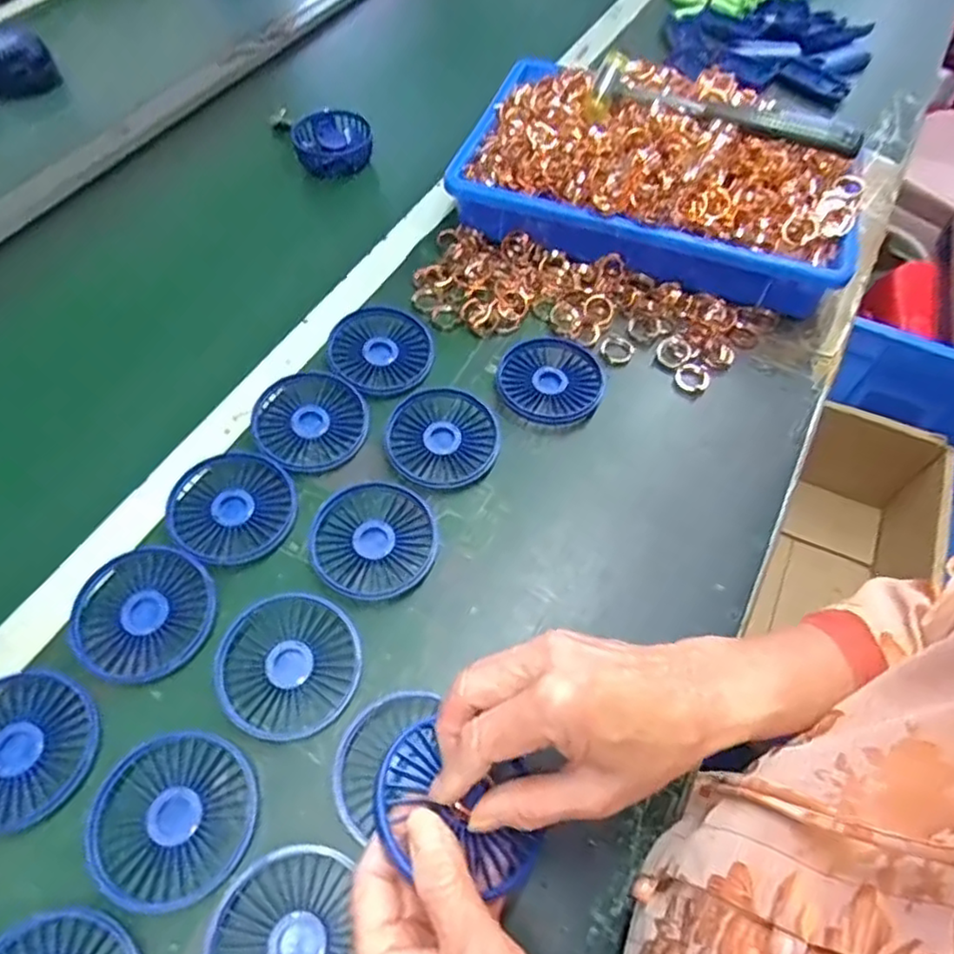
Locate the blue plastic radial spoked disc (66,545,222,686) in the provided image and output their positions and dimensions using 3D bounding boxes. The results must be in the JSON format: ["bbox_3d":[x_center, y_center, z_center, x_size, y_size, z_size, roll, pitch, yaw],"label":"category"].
[{"bbox_3d":[-0.219,0.090,0.431,0.084,0.018,0.084,0,57,0],"label":"blue plastic radial spoked disc"}]

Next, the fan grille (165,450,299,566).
[{"bbox_3d":[-0.176,0.023,0.477,0.085,0.020,0.085,0,57,0],"label":"fan grille"}]

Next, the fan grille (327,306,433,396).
[{"bbox_3d":[-0.081,-0.108,0.553,0.086,0.012,0.084,-5,57,-4],"label":"fan grille"}]

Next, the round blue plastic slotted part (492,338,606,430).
[{"bbox_3d":[0.061,-0.080,0.546,0.086,0.011,0.084,0,57,0],"label":"round blue plastic slotted part"}]

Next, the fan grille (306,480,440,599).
[{"bbox_3d":[-0.074,0.044,0.467,0.088,0.014,0.086,-9,58,-6],"label":"fan grille"}]

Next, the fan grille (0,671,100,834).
[{"bbox_3d":[-0.273,0.159,0.385,0.087,0.011,0.085,0,57,0],"label":"fan grille"}]

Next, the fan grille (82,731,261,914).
[{"bbox_3d":[-0.170,0.191,0.368,0.083,0.013,0.085,0,57,0],"label":"fan grille"}]

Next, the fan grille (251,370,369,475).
[{"bbox_3d":[-0.130,-0.046,0.514,0.083,0.008,0.088,-5,57,-4],"label":"fan grille"}]

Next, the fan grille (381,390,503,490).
[{"bbox_3d":[-0.028,-0.031,0.508,0.087,0.010,0.085,0,57,0],"label":"fan grille"}]

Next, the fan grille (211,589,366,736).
[{"bbox_3d":[-0.120,0.118,0.414,0.088,0.020,0.083,0,57,0],"label":"fan grille"}]

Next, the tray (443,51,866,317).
[{"bbox_3d":[0.167,-0.285,0.613,0.366,0.105,0.197,20,59,12],"label":"tray"}]

